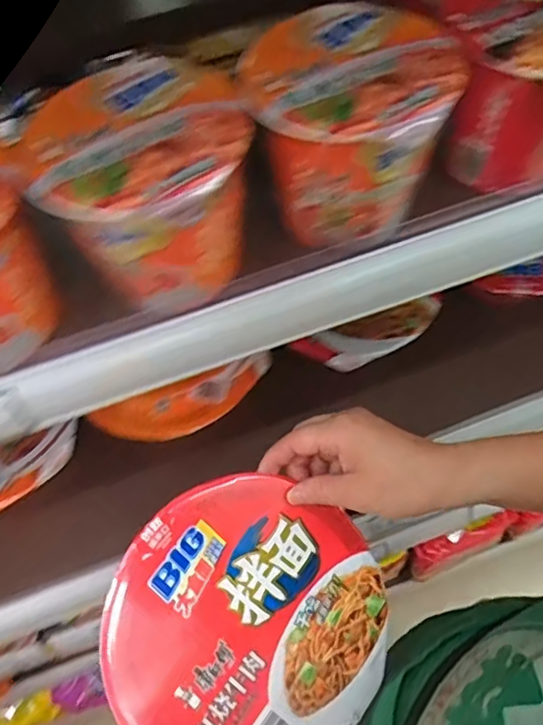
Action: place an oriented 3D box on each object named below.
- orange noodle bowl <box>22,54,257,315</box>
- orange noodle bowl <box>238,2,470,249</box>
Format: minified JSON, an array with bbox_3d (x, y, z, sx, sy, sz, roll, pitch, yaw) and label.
[{"bbox_3d":[-0.064,-0.094,0.311,0.106,0.085,0.104,-1,62,2],"label":"orange noodle bowl"},{"bbox_3d":[0.042,-0.131,0.324,0.106,0.087,0.110,-1,62,2],"label":"orange noodle bowl"}]

